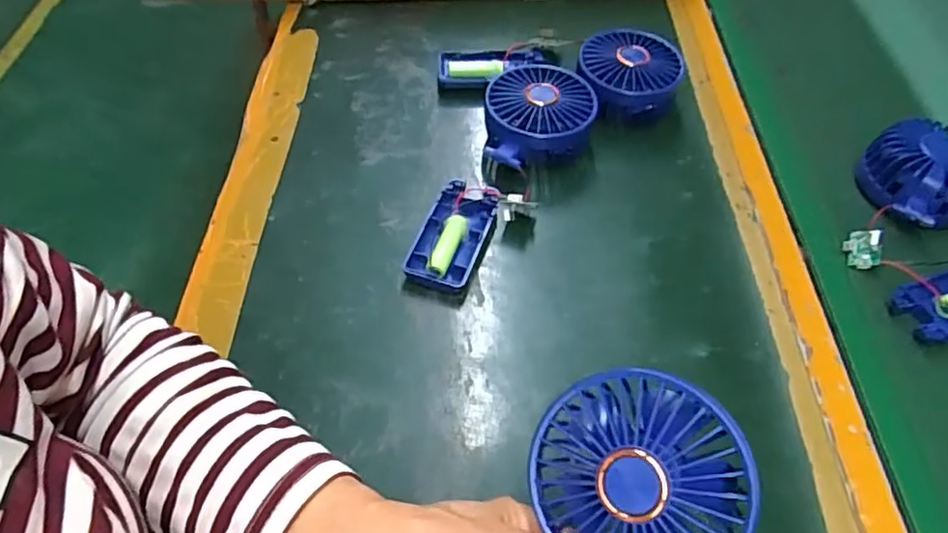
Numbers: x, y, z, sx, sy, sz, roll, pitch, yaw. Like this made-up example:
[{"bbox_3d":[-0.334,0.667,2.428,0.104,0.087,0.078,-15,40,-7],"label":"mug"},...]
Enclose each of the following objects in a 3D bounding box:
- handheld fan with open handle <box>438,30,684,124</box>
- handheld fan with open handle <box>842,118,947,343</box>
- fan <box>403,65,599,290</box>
[{"bbox_3d":[0.069,-0.167,0.536,0.204,0.051,0.102,13,53,6],"label":"handheld fan with open handle"},{"bbox_3d":[0.333,-0.031,0.452,0.107,0.045,0.178,12,53,6],"label":"handheld fan with open handle"},{"bbox_3d":[0.026,-0.071,0.465,0.084,0.047,0.215,20,54,12],"label":"fan"}]

